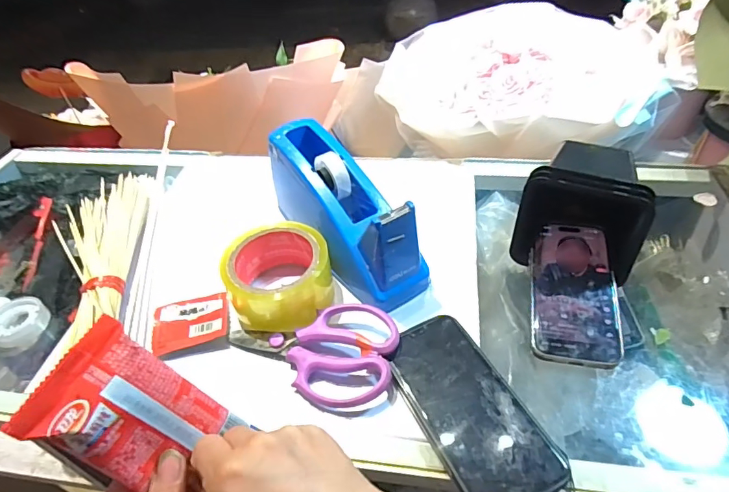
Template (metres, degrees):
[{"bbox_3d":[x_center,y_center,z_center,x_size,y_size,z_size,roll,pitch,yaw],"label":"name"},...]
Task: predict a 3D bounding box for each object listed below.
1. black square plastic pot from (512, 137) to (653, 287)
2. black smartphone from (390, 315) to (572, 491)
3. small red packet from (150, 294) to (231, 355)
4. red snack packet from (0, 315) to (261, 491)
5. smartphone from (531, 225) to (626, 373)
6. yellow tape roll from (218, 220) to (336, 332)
[{"bbox_3d":[0.220,-0.052,0.457,0.106,0.093,0.150,16,48,20],"label":"black square plastic pot"},{"bbox_3d":[0.080,0.124,0.358,0.076,0.006,0.154,-22,47,-16],"label":"black smartphone"},{"bbox_3d":[-0.167,0.073,0.440,0.069,0.008,0.058,-11,45,-12],"label":"small red packet"},{"bbox_3d":[-0.117,0.092,0.242,0.012,0.102,0.059,-2,45,44],"label":"red snack packet"},{"bbox_3d":[0.190,0.039,0.418,0.072,0.004,0.145,5,55,12],"label":"smartphone"},{"bbox_3d":[-0.082,0.026,0.445,0.097,0.047,0.091,-3,45,3],"label":"yellow tape roll"}]

